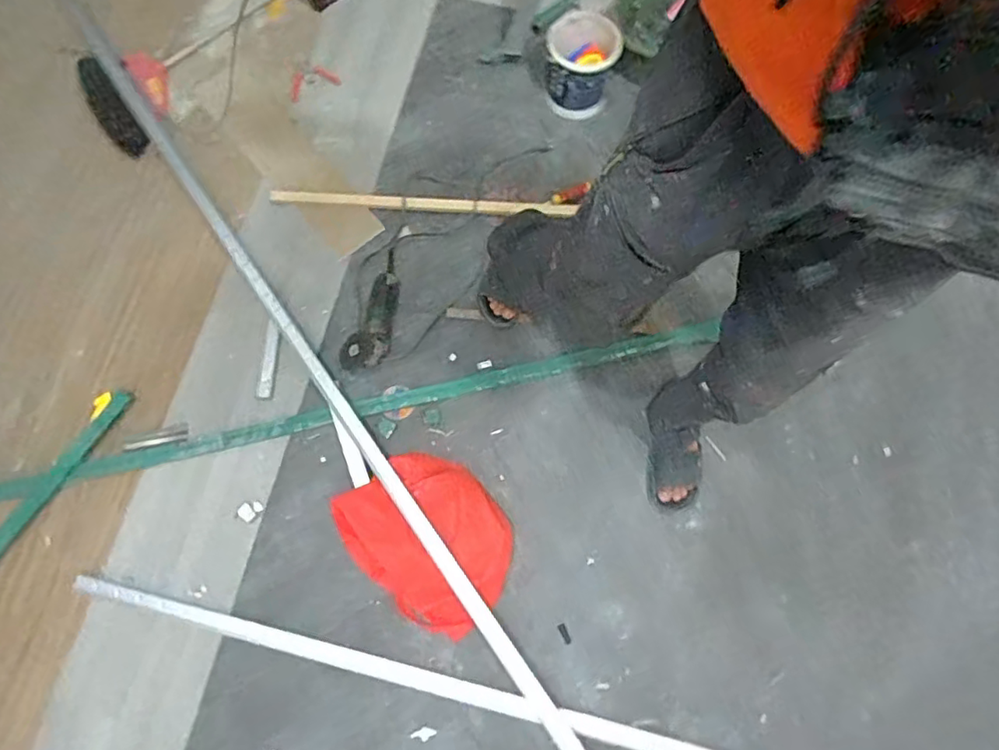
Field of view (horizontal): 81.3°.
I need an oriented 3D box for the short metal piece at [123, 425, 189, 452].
[{"bbox_3d":[-0.812,0.151,1.381,0.149,0.012,0.035,-12,76,-5],"label":"short metal piece"}]

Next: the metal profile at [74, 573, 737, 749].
[{"bbox_3d":[0.300,0.755,1.209,2.516,0.035,0.066,14,76,2],"label":"metal profile"}]

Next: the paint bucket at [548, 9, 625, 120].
[{"bbox_3d":[0.218,-0.832,1.557,0.191,0.173,0.221,4,75,-1],"label":"paint bucket"}]

